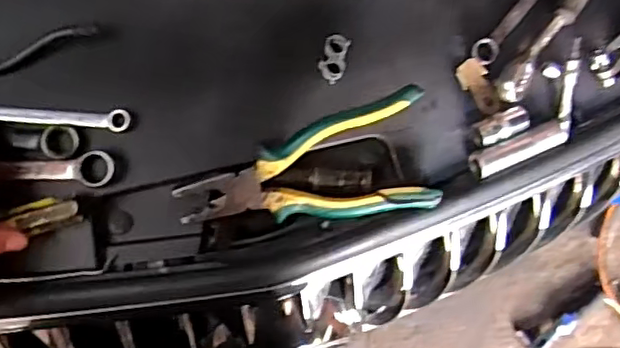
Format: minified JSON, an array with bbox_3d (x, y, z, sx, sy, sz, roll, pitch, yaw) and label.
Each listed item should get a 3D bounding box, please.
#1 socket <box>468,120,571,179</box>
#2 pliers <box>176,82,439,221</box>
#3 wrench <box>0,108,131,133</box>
[{"bbox_3d":[0.168,-0.020,0.492,0.086,0.020,0.022,-23,88,-10],"label":"socket"},{"bbox_3d":[-0.002,-0.006,0.451,0.188,0.037,0.087,-8,86,-9],"label":"pliers"},{"bbox_3d":[-0.206,-0.044,0.439,0.151,0.014,0.015,5,84,-5],"label":"wrench"}]

